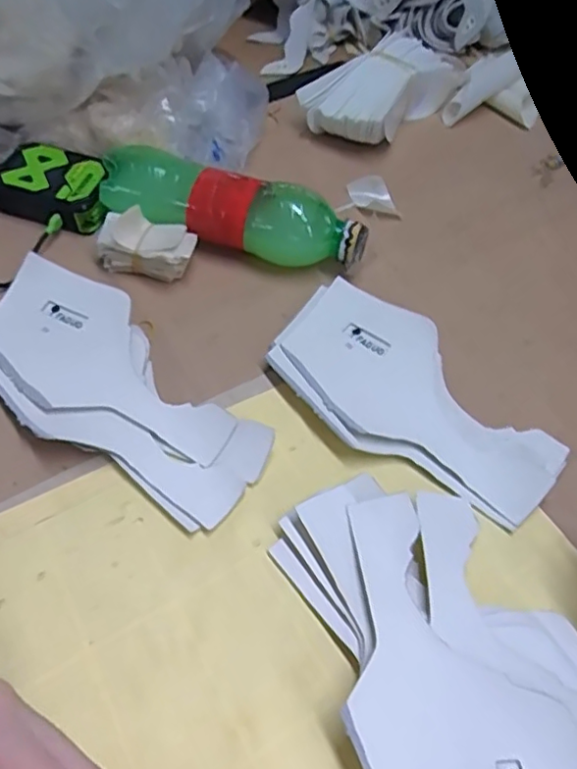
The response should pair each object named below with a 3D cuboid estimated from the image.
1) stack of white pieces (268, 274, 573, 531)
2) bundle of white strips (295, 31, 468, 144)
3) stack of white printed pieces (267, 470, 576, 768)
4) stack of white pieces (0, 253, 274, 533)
[{"bbox_3d":[0.080,0.006,0.392,0.193,0.020,0.106,32,59,19],"label":"stack of white pieces"},{"bbox_3d":[0.090,-0.276,0.571,0.165,0.053,0.084,-37,64,-25],"label":"bundle of white strips"},{"bbox_3d":[0.082,0.136,0.290,0.125,0.033,0.210,-21,58,-17],"label":"stack of white printed pieces"},{"bbox_3d":[-0.116,0.003,0.383,0.221,0.025,0.098,39,62,22],"label":"stack of white pieces"}]

